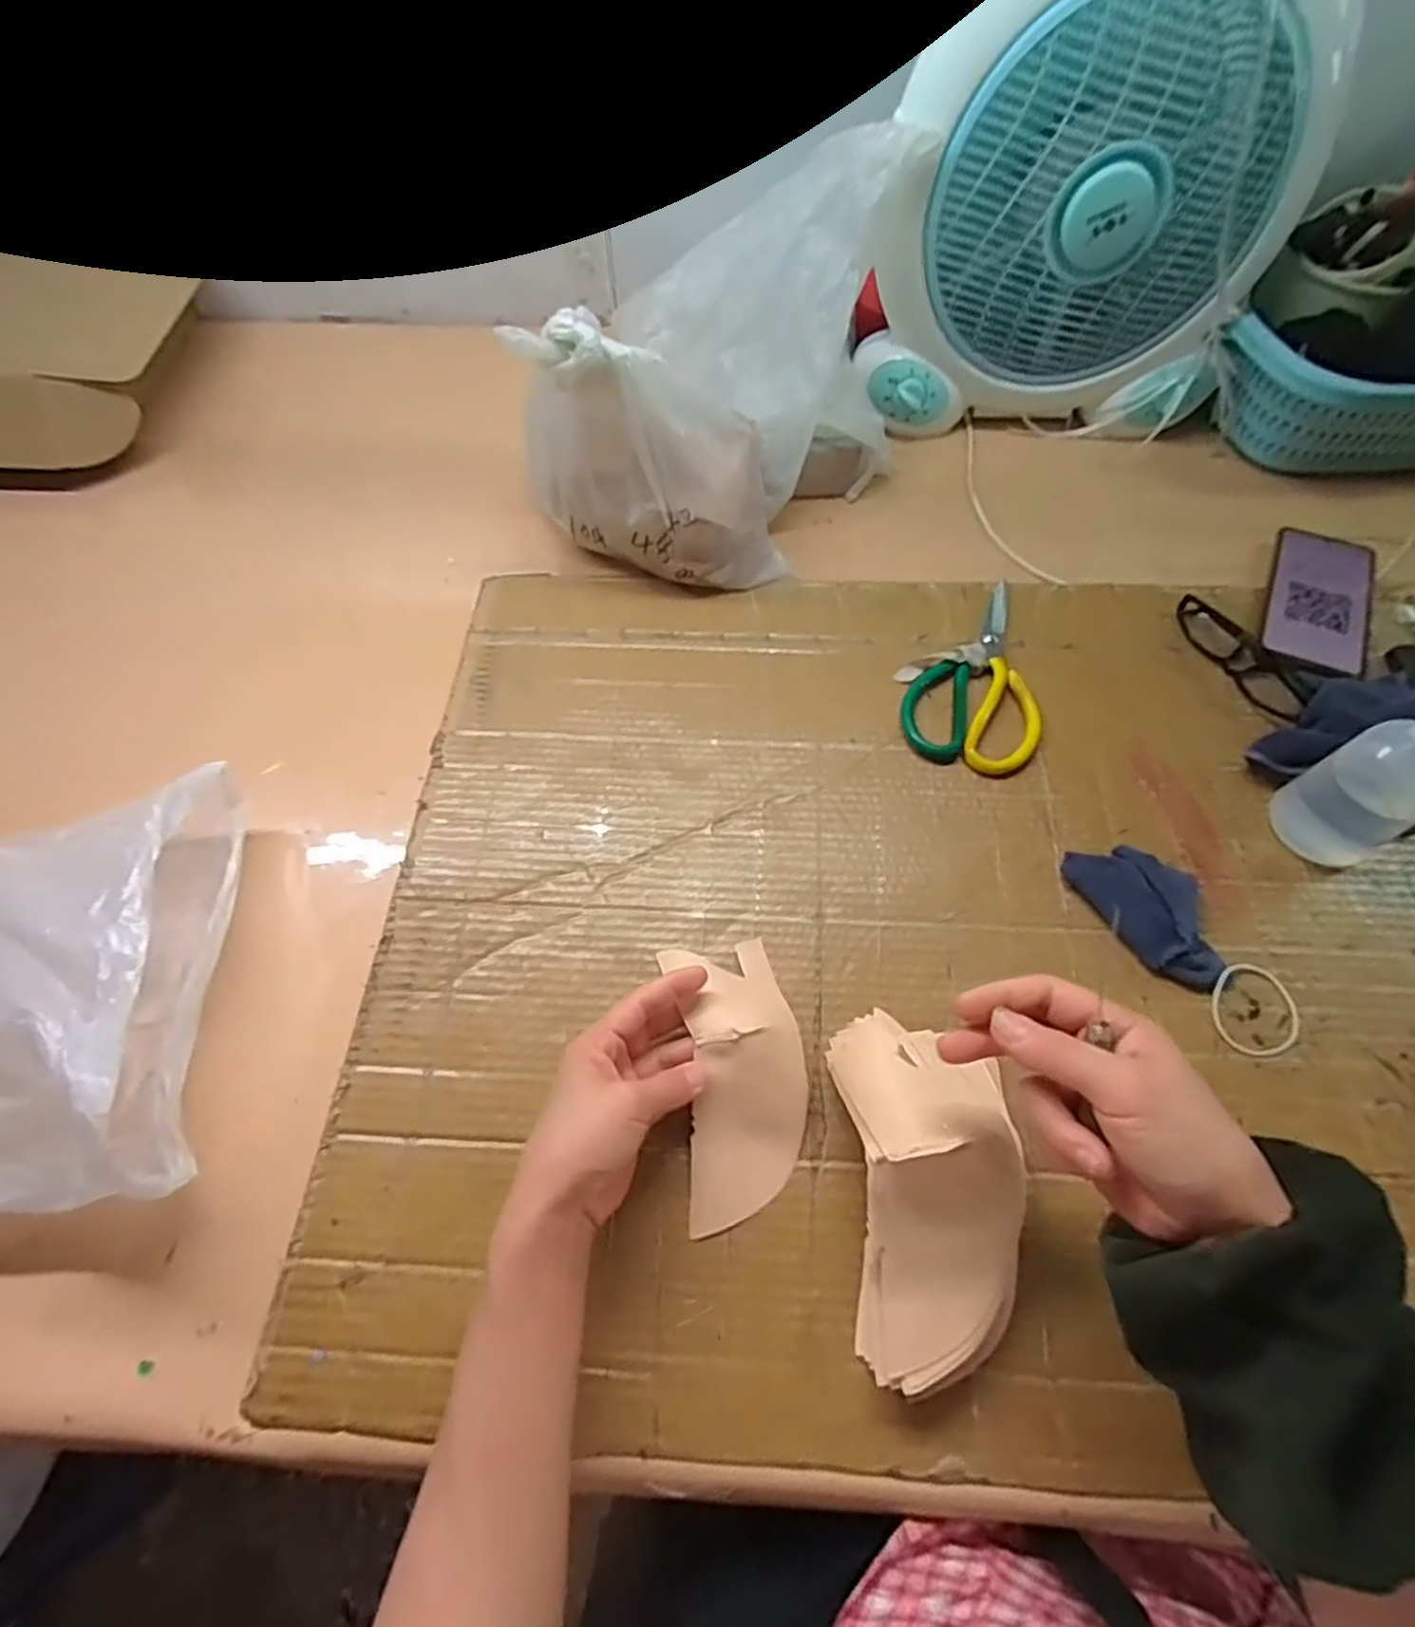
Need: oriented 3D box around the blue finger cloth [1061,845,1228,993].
[{"bbox_3d":[0.293,0.063,0.482,0.063,0.017,0.106,-27,63,-13],"label":"blue finger cloth"}]

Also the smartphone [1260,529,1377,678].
[{"bbox_3d":[0.506,-0.177,0.608,0.073,0.013,0.156,23,63,14],"label":"smartphone"}]

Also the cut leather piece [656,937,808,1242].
[{"bbox_3d":[0.016,0.152,0.430,0.082,0.044,0.159,0,65,1],"label":"cut leather piece"}]

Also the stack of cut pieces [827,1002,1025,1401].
[{"bbox_3d":[0.119,0.192,0.382,0.086,0.075,0.174,-2,65,1],"label":"stack of cut pieces"}]

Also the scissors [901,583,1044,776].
[{"bbox_3d":[0.226,-0.113,0.585,0.100,0.013,0.188,25,63,15],"label":"scissors"}]

